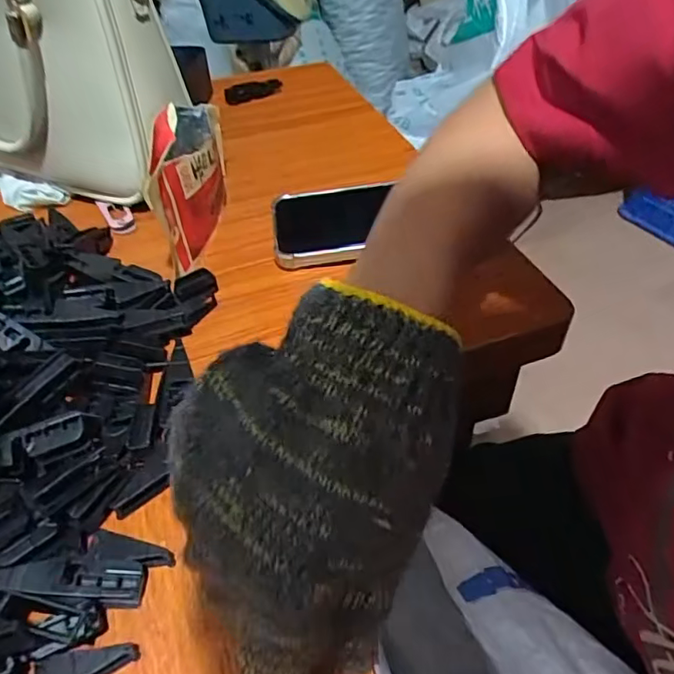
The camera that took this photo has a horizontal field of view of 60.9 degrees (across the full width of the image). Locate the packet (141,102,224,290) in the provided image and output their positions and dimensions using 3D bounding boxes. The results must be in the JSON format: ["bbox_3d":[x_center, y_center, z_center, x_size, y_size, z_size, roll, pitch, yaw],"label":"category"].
[{"bbox_3d":[-0.108,-0.120,0.430,0.039,0.082,0.152,-5,45,-3],"label":"packet"}]

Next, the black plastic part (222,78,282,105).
[{"bbox_3d":[-0.093,-0.276,0.639,0.066,0.013,0.025,-26,50,-22],"label":"black plastic part"}]

